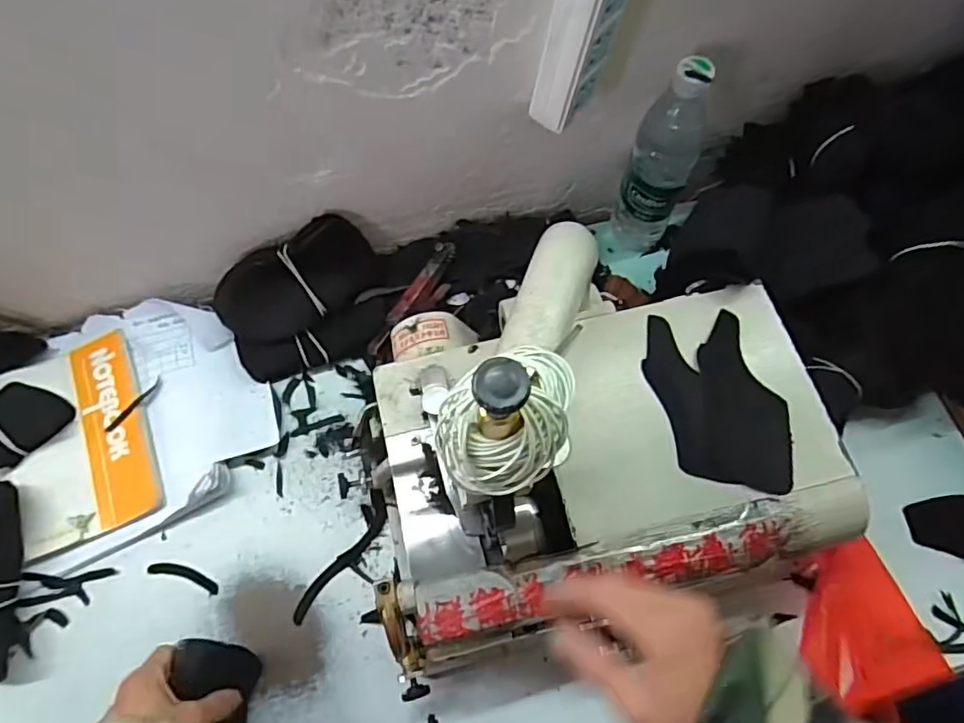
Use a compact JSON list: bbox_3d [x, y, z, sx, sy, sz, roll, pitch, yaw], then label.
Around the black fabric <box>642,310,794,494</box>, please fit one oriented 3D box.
[{"bbox_3d":[0.187,0.032,0.463,0.092,0.009,0.149,-13,70,-6],"label":"black fabric"}]

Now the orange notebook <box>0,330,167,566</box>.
[{"bbox_3d":[-0.395,0.075,0.576,0.130,0.014,0.198,-22,71,-9],"label":"orange notebook"}]

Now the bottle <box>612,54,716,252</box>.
[{"bbox_3d":[0.181,-0.197,0.592,0.068,0.228,0.062,26,71,9],"label":"bottle"}]

